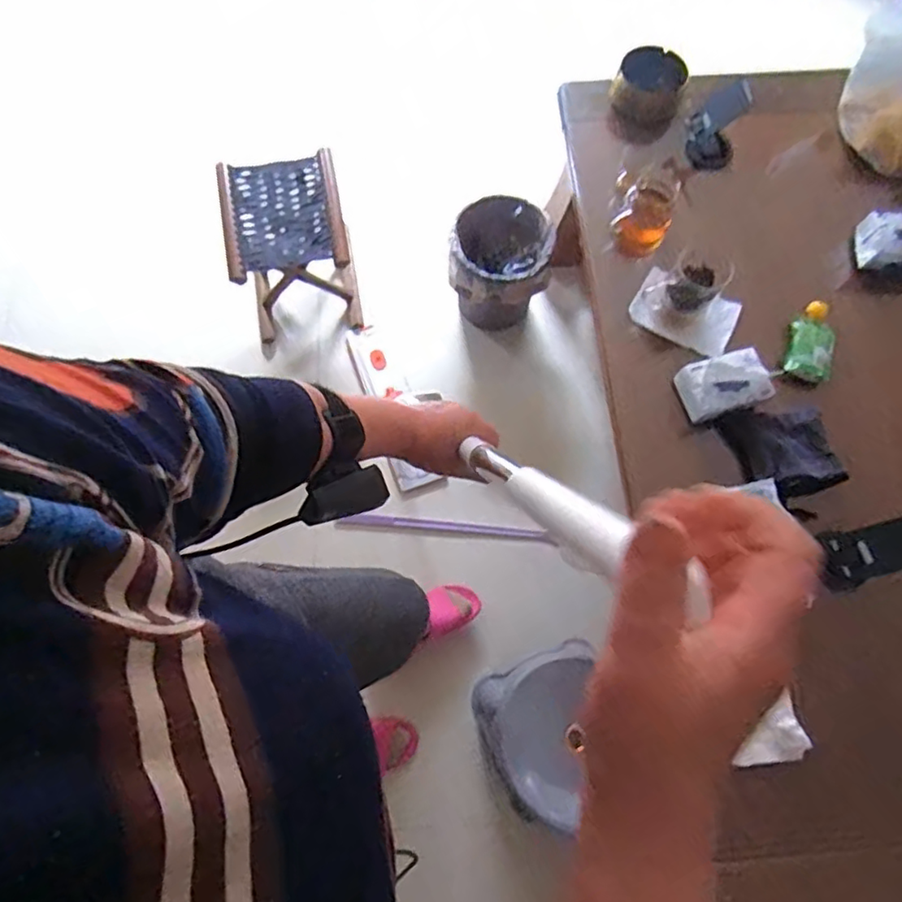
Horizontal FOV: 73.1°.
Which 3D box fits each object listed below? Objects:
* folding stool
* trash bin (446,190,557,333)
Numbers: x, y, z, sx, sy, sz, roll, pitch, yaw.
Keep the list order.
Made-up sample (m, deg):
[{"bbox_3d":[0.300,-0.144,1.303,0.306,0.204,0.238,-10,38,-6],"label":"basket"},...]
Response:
[{"bbox_3d":[-0.382,-0.495,1.484,0.275,0.303,0.299,-9,71,-3],"label":"folding stool"},{"bbox_3d":[0.121,-0.439,1.533,0.238,0.283,0.271,8,71,3],"label":"trash bin"}]

